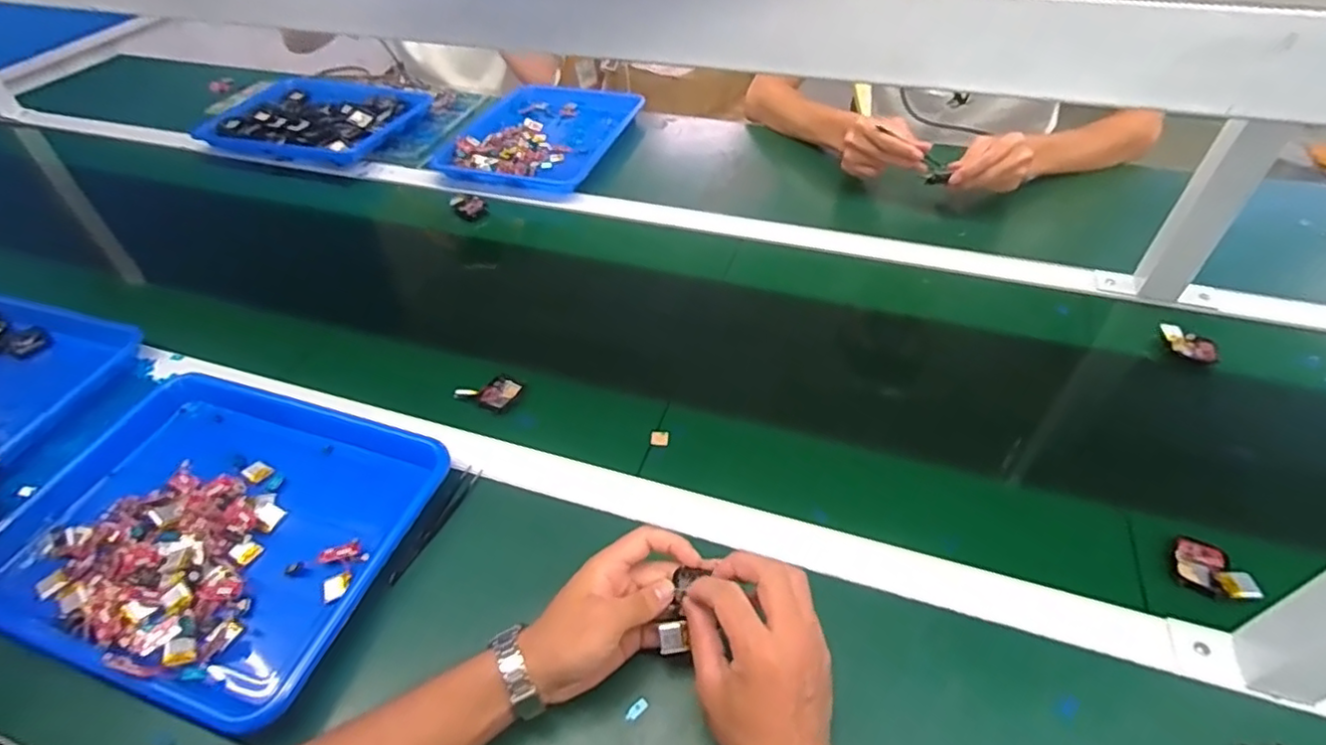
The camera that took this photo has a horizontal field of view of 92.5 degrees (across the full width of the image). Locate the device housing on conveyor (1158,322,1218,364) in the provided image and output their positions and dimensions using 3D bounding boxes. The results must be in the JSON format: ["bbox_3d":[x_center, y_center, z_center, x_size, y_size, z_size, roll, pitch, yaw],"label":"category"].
[{"bbox_3d":[0.557,-0.030,0.673,0.027,0.020,0.057,-21,49,-18],"label":"device housing on conveyor"}]

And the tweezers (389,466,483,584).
[{"bbox_3d":[-0.197,0.130,0.552,0.013,0.011,0.117,18,49,18],"label":"tweezers"}]

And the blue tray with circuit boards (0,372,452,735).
[{"bbox_3d":[-0.371,0.123,0.531,0.324,0.035,0.249,13,48,14],"label":"blue tray with circuit boards"}]

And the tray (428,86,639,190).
[{"bbox_3d":[-0.194,-0.394,1.063,0.259,0.044,0.332,12,47,13],"label":"tray"}]

